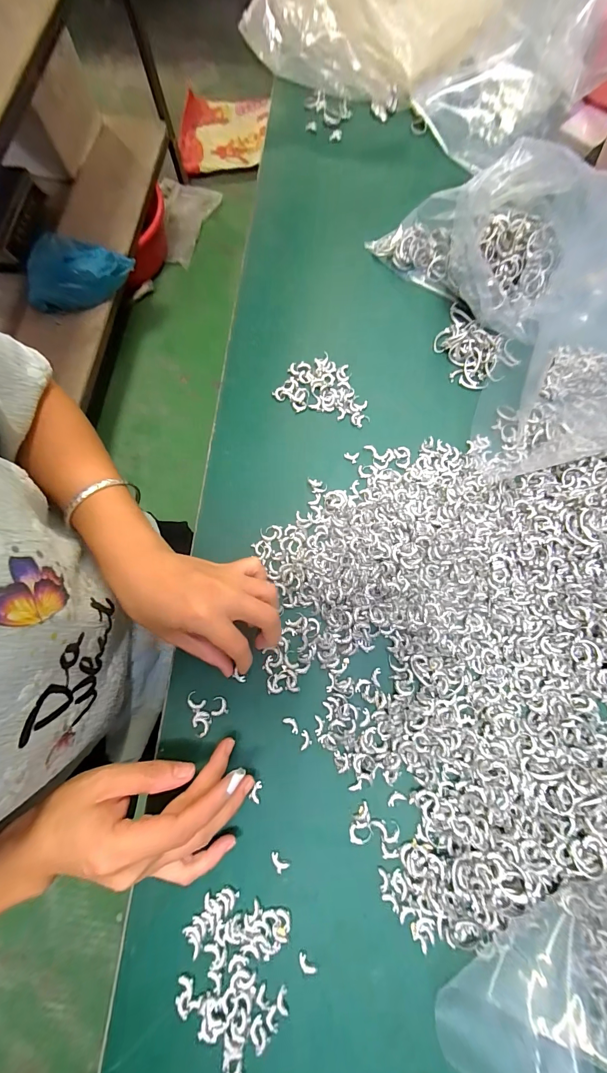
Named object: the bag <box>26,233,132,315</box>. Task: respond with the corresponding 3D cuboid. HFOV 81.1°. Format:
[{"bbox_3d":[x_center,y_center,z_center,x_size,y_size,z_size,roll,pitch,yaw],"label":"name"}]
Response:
[{"bbox_3d":[-0.616,-0.710,0.965,0.301,0.130,0.125,-19,77,-3],"label":"bag"}]

